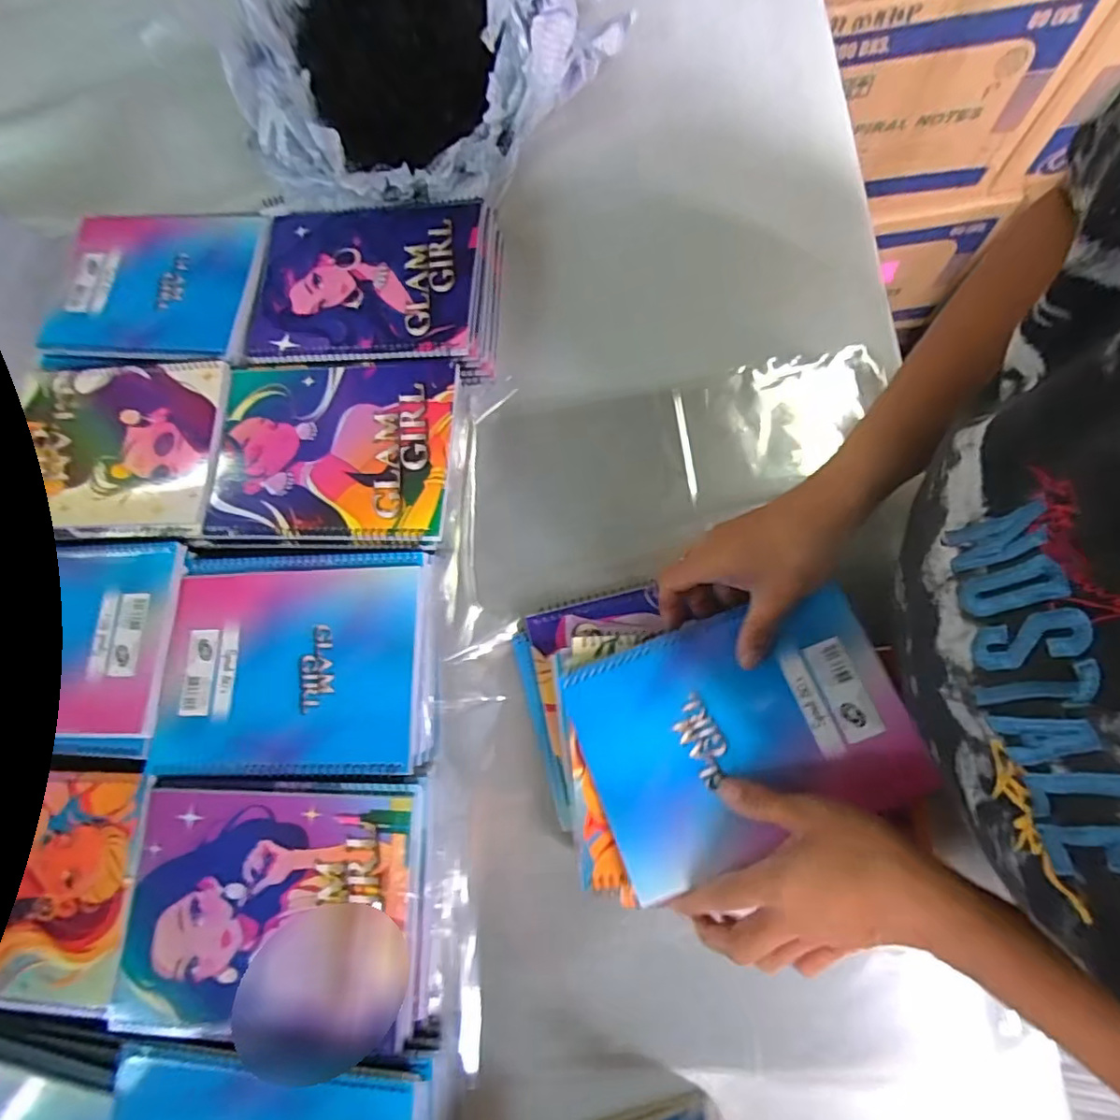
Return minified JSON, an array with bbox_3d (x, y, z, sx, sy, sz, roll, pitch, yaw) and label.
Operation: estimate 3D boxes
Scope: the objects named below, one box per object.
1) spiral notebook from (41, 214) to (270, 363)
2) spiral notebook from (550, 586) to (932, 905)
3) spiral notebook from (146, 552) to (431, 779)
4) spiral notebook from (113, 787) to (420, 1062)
[{"bbox_3d":[-0.371,-0.261,0.541,0.199,0.022,0.152,6,76,3],"label":"spiral notebook"},{"bbox_3d":[0.113,0.108,0.374,0.194,0.008,0.142,-22,74,3],"label":"spiral notebook"},{"bbox_3d":[-0.199,0.072,0.431,0.199,0.015,0.162,-1,76,2],"label":"spiral notebook"},{"bbox_3d":[-0.198,0.230,0.387,0.200,0.011,0.150,-1,76,1],"label":"spiral notebook"}]

